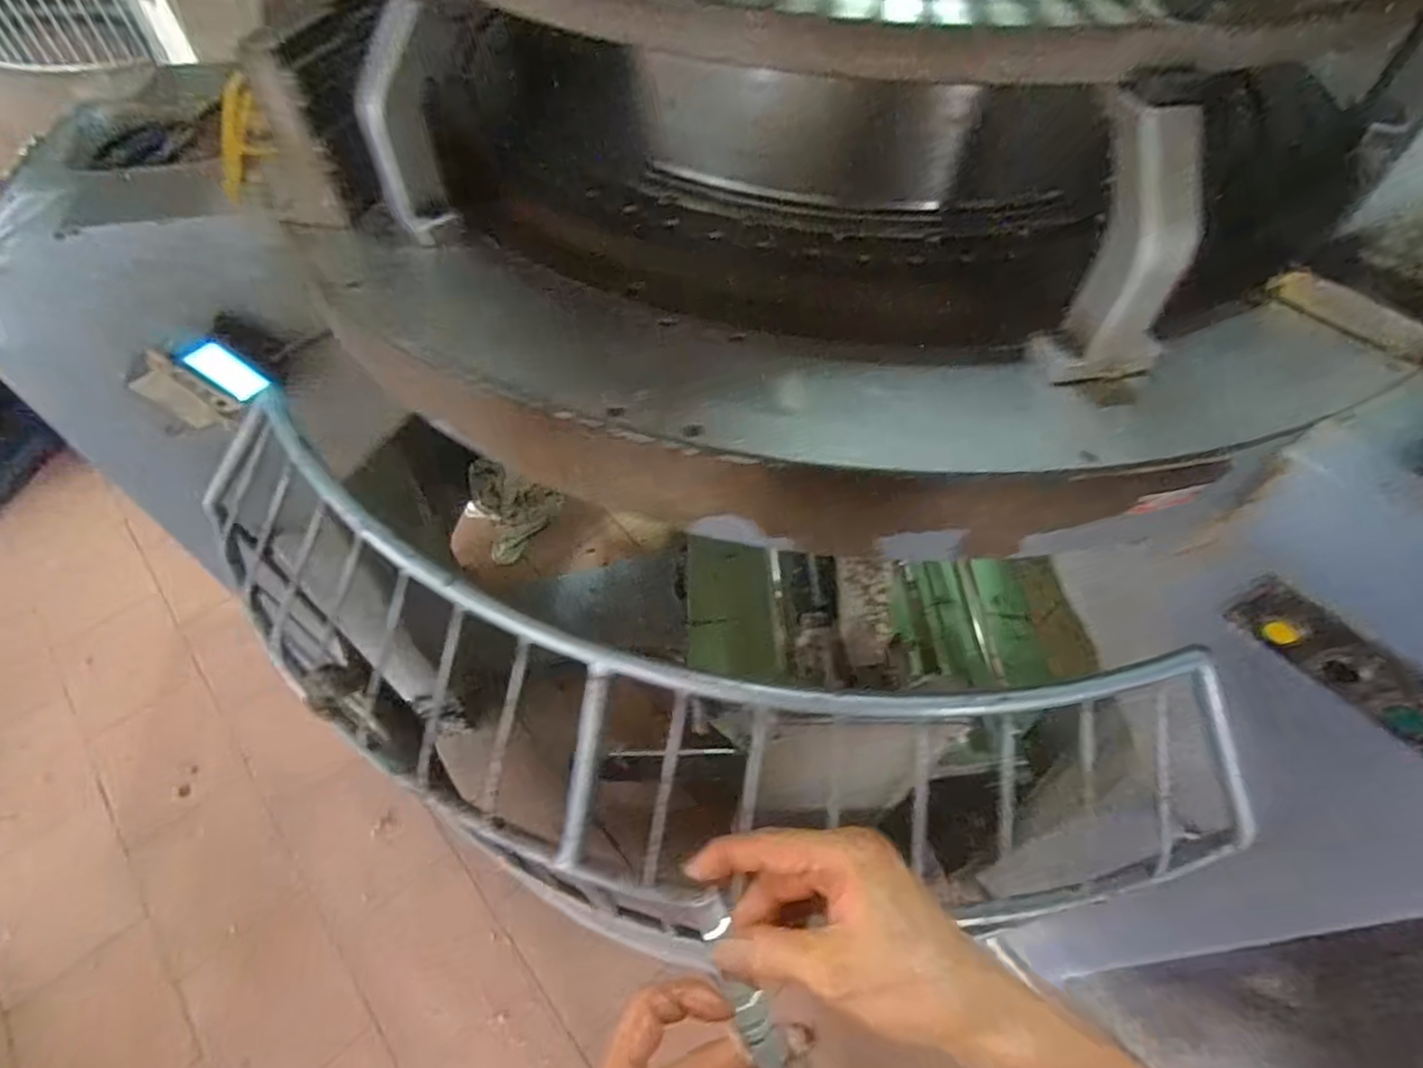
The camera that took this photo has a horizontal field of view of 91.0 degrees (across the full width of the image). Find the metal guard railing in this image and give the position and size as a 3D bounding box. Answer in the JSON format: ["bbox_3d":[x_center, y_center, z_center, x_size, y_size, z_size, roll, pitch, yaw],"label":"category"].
[{"bbox_3d":[-0.083,0.147,0.658,1.141,0.193,0.293,16,57,10],"label":"metal guard railing"}]

